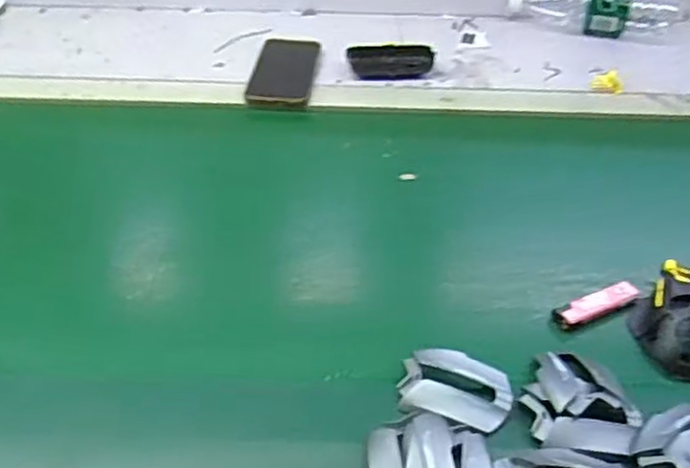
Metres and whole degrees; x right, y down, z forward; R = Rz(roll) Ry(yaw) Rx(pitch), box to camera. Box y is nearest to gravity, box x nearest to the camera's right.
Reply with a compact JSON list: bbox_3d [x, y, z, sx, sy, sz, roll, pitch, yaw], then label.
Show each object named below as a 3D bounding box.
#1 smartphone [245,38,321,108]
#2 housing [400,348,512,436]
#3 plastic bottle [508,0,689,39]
[{"bbox_3d":[-0.075,-0.205,0.870,0.077,0.009,0.160,4,42,2],"label":"smartphone"},{"bbox_3d":[0.080,0.112,0.500,0.078,0.012,0.056,17,44,15],"label":"housing"},{"bbox_3d":[0.372,-0.326,0.992,0.262,0.067,0.077,4,42,1],"label":"plastic bottle"}]

